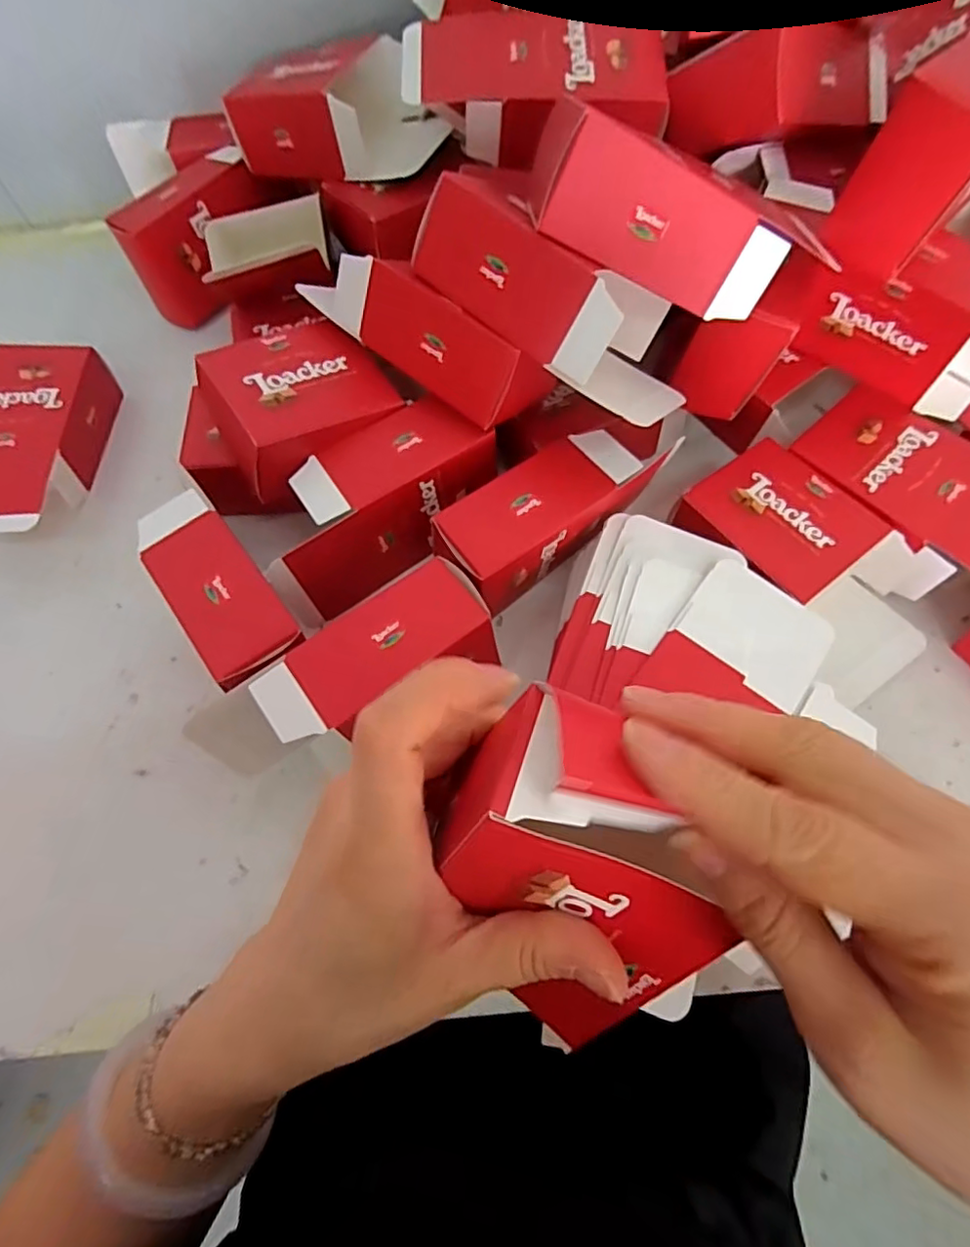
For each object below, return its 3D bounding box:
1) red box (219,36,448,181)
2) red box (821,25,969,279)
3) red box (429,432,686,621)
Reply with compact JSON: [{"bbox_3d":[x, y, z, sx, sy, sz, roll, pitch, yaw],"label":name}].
[{"bbox_3d":[-0.106,-0.380,0.445,0.167,0.059,0.083,27,70,14],"label":"red box"},{"bbox_3d":[0.250,-0.254,0.315,0.059,0.080,0.109,39,73,18],"label":"red box"},{"bbox_3d":[0.039,-0.066,0.378,0.143,0.060,0.052,-33,69,-12],"label":"red box"}]

